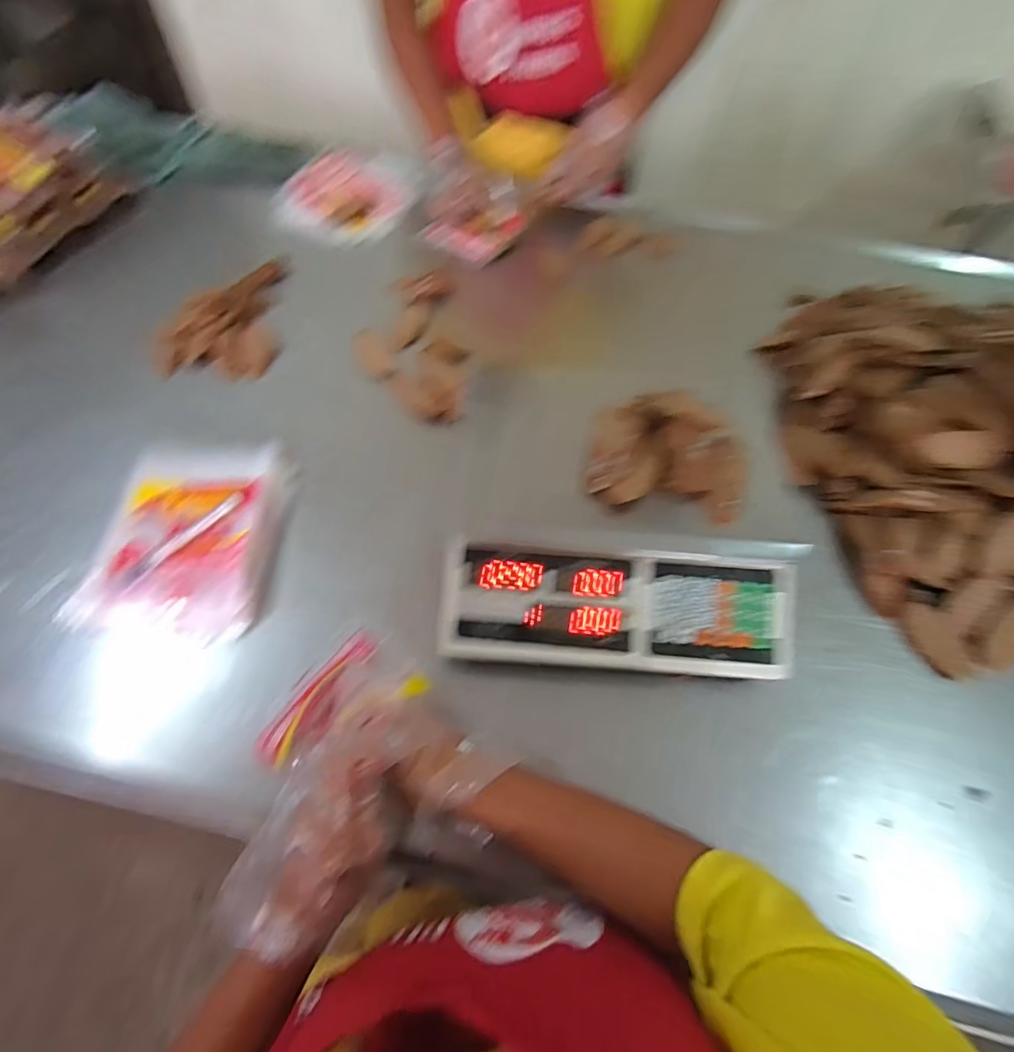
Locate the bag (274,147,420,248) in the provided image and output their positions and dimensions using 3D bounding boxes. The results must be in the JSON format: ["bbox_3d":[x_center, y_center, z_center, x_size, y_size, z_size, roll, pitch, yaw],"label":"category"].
[{"bbox_3d":[-0.290,-0.618,0.930,0.228,0.015,0.274,18,60,7],"label":"bag"}]

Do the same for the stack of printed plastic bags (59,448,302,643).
[{"bbox_3d":[-0.332,0.006,0.538,0.172,0.031,0.222,4,60,-1],"label":"stack of printed plastic bags"}]

